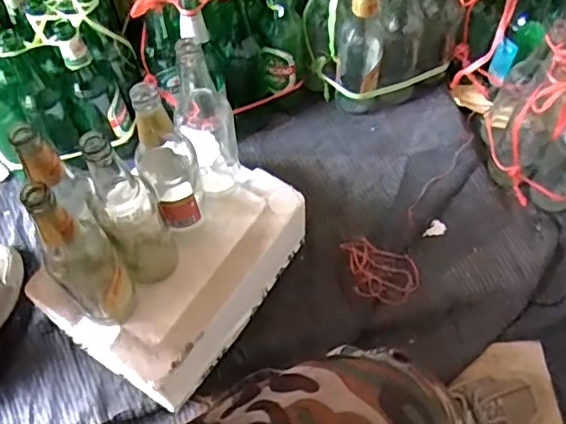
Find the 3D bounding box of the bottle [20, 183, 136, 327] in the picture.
[{"bbox_3d":[-0.208,0.055,0.622,0.068,0.243,0.070,-38,70,-17],"label":"bottle"}]

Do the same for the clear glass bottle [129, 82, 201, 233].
[{"bbox_3d":[-0.128,-0.046,0.677,0.061,0.239,0.067,-15,64,-7],"label":"clear glass bottle"}]

